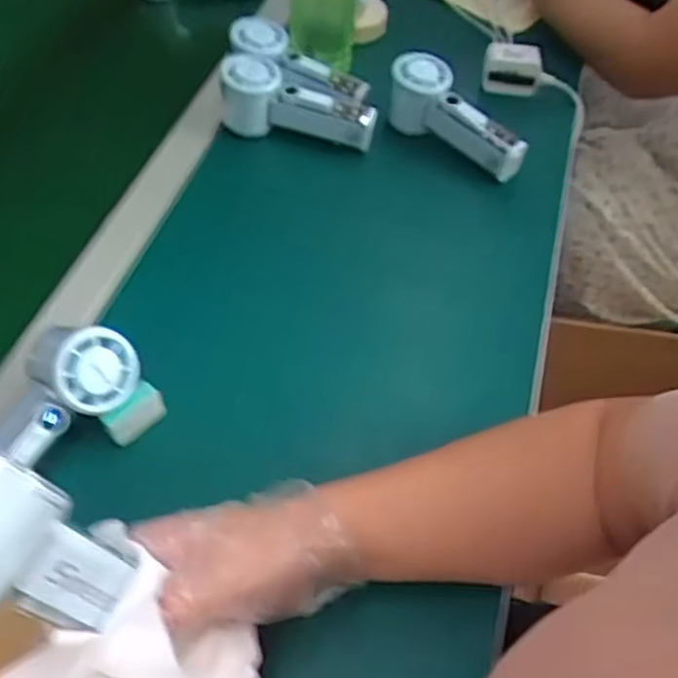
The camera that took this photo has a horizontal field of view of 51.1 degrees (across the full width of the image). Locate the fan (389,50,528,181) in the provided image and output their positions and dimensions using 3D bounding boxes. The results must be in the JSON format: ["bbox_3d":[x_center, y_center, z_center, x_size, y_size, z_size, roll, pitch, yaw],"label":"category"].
[{"bbox_3d":[0.115,-0.221,0.730,0.163,0.065,0.061,40,60,6],"label":"fan"}]

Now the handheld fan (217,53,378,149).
[{"bbox_3d":[-0.045,-0.233,0.731,0.162,0.066,0.055,16,52,-8],"label":"handheld fan"}]

